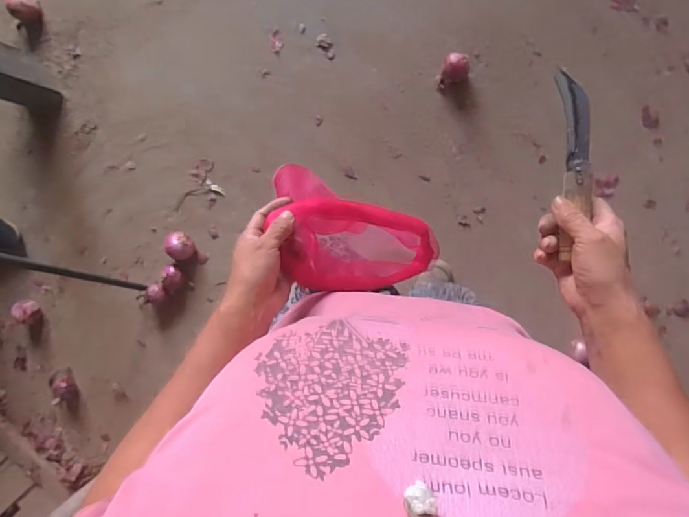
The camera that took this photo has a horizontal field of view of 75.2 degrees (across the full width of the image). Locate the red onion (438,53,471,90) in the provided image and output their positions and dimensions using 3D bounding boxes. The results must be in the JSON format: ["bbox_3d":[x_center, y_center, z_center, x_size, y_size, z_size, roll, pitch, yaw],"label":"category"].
[{"bbox_3d":[0.320,-0.545,1.304,0.082,0.062,0.096,11,97,6],"label":"red onion"}]

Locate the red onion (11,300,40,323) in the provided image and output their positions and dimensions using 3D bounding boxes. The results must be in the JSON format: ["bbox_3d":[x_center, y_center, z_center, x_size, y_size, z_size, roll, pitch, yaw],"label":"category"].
[{"bbox_3d":[-1.085,0.177,1.531,0.065,0.062,0.076,-14,94,9],"label":"red onion"}]

